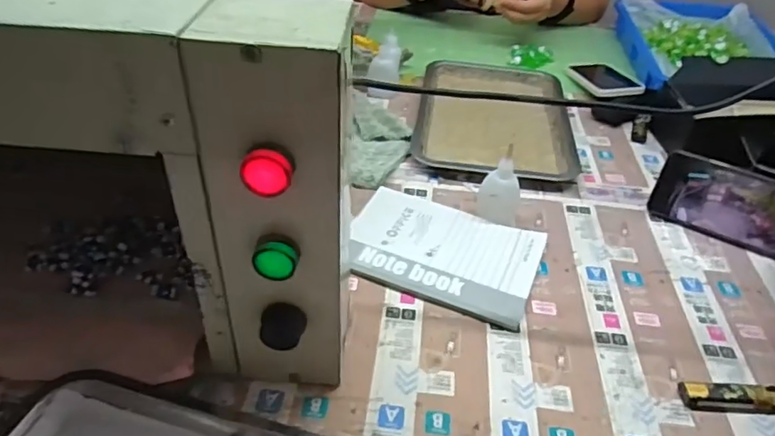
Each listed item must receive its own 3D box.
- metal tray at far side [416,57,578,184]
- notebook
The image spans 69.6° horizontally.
[{"bbox_3d":[0.155,-0.151,0.815,0.212,0.030,0.299,7,39,2],"label":"metal tray at far side"},{"bbox_3d":[0.056,0.033,0.583,0.194,0.010,0.135,17,40,14],"label":"notebook"}]

